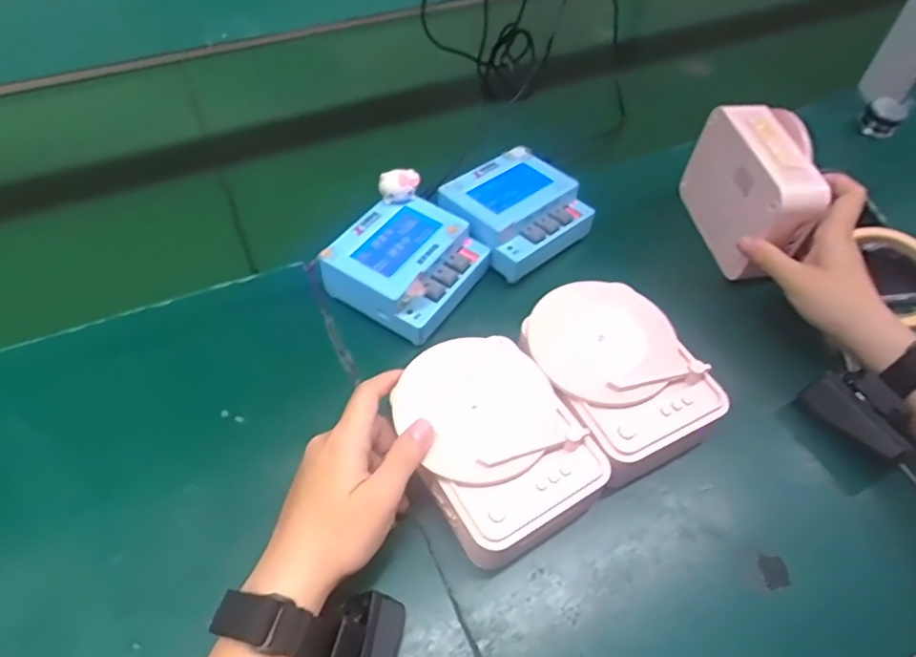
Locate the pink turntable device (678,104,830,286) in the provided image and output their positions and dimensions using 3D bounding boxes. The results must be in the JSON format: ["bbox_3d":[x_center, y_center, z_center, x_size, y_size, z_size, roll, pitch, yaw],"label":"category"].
[{"bbox_3d":[0.251,-0.116,0.494,0.053,0.104,0.123,-6,52,-6],"label":"pink turntable device"}]

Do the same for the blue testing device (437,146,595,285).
[{"bbox_3d":[0.052,-0.104,0.508,0.103,0.038,0.098,-34,60,-25],"label":"blue testing device"}]

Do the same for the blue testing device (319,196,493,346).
[{"bbox_3d":[-0.037,-0.052,0.465,0.099,0.042,0.099,29,56,20],"label":"blue testing device"}]

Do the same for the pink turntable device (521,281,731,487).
[{"bbox_3d":[0.105,0.032,0.416,0.099,0.055,0.144,-25,56,-20],"label":"pink turntable device"}]

